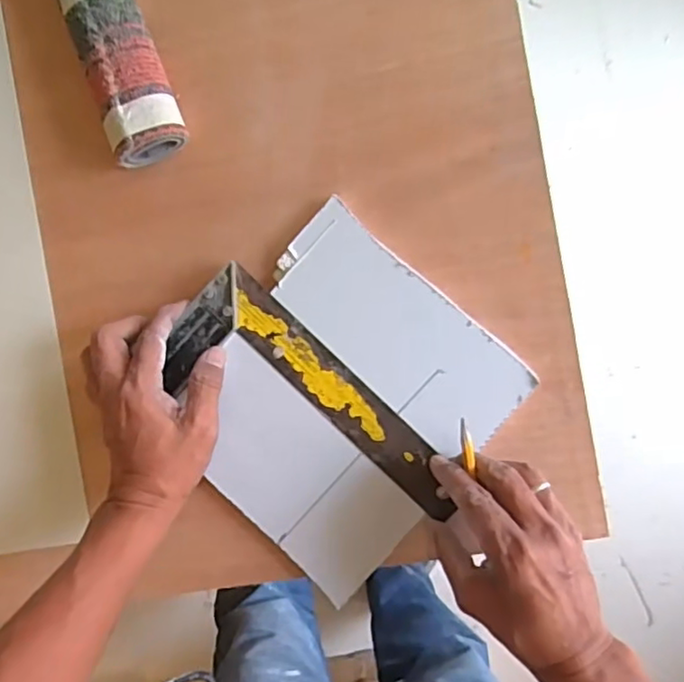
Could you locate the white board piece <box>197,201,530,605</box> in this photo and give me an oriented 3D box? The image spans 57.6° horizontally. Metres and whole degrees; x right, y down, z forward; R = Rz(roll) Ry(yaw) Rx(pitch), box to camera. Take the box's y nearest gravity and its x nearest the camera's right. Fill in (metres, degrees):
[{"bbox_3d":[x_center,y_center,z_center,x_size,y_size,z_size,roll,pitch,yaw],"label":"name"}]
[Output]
[{"bbox_3d":[-0.002,0.049,0.478,0.209,0.007,0.225,42,96,2],"label":"white board piece"}]

